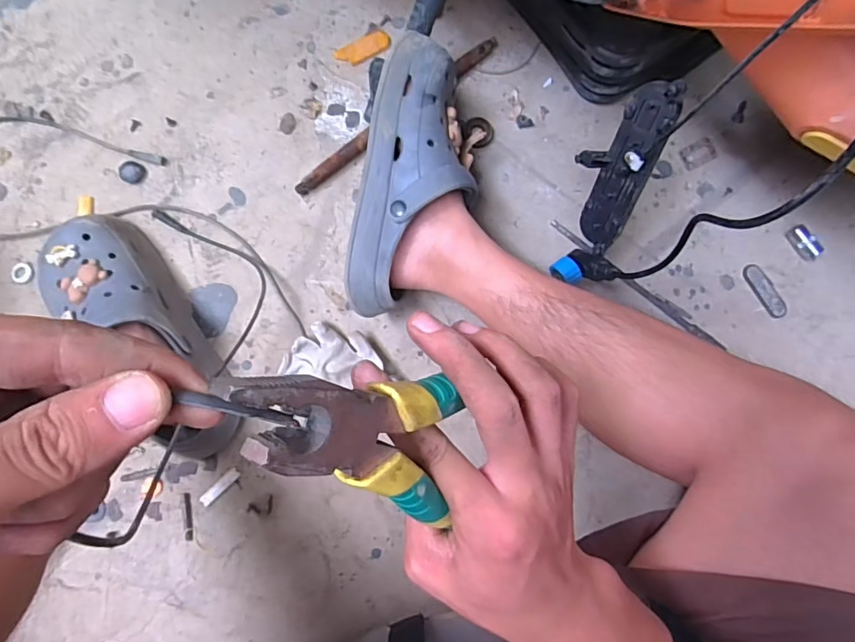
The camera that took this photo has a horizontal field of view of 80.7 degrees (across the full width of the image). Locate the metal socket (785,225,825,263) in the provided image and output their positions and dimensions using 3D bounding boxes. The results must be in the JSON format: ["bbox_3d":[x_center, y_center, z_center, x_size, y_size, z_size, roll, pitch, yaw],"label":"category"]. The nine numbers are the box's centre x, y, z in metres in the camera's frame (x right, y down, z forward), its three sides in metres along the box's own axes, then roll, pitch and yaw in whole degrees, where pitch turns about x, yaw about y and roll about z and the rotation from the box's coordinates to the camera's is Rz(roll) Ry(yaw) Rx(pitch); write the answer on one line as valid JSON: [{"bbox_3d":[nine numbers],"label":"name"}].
[{"bbox_3d":[0.445,-0.092,0.595,0.018,0.023,0.044,-27,87,-5],"label":"metal socket"}]

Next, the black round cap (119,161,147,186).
[{"bbox_3d":[-0.328,-0.165,0.559,0.028,0.004,0.025,43,84,1],"label":"black round cap"}]

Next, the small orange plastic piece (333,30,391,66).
[{"bbox_3d":[-0.075,-0.321,0.593,0.067,0.004,0.027,-28,87,-5],"label":"small orange plastic piece"}]

